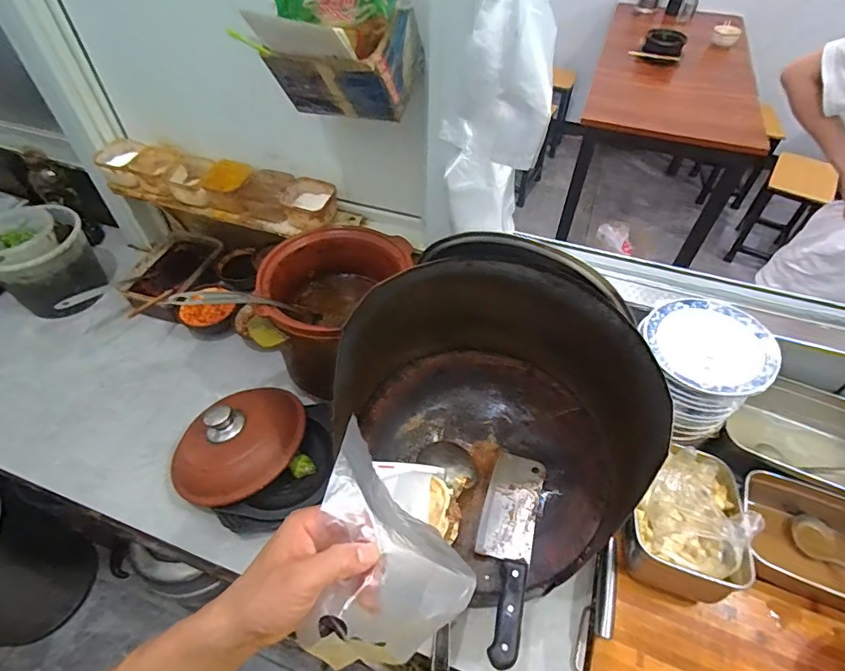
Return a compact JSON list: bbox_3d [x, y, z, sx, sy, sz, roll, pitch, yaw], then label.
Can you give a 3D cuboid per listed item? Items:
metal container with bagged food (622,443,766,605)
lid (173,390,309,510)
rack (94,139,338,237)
[{"bbox_3d":[0.357,0.243,0.639,0.140,0.092,0.177,16,52,12],"label":"metal container with bagged food"},{"bbox_3d":[-0.278,0.157,0.723,0.180,0.085,0.197,0,51,0],"label":"lid"},{"bbox_3d":[-0.350,-0.252,0.826,0.414,0.088,0.097,16,52,12],"label":"rack"}]

